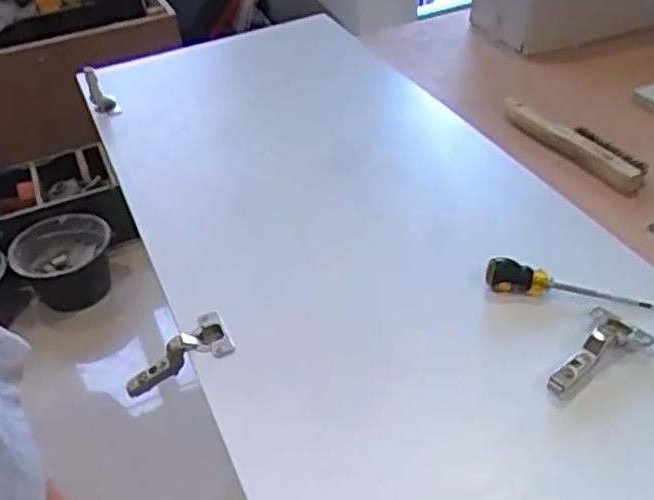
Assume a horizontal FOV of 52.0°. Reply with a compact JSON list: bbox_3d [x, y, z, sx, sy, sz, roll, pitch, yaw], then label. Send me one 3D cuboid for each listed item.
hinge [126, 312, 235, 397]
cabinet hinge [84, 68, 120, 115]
[{"bbox_3d":[-0.153,0.106,0.670,0.113,0.035,0.049,-34,44,-2],"label":"hinge"},{"bbox_3d":[-0.360,-0.253,1.072,0.040,0.064,0.063,-17,41,-14],"label":"cabinet hinge"}]

